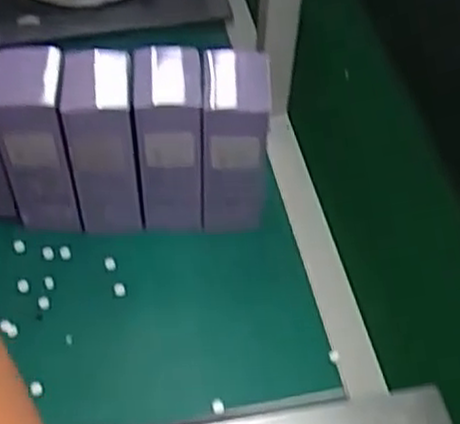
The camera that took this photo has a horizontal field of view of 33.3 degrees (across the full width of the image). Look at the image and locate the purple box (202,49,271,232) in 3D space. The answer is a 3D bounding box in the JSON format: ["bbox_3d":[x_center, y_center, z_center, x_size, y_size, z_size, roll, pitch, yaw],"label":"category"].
[{"bbox_3d":[0.005,-0.073,0.817,0.070,0.172,0.095,5,50,1],"label":"purple box"}]

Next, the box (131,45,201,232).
[{"bbox_3d":[-0.063,-0.075,0.806,0.067,0.192,0.081,1,50,-2],"label":"box"}]

